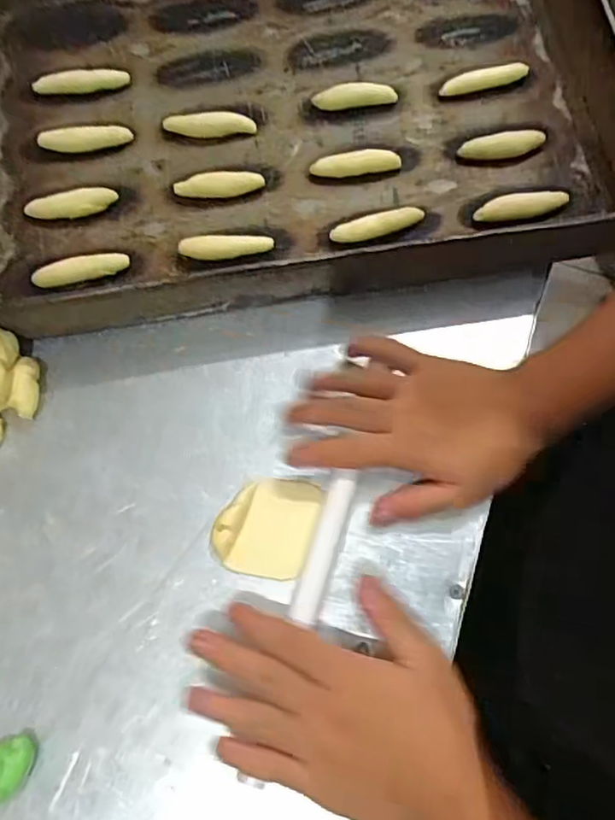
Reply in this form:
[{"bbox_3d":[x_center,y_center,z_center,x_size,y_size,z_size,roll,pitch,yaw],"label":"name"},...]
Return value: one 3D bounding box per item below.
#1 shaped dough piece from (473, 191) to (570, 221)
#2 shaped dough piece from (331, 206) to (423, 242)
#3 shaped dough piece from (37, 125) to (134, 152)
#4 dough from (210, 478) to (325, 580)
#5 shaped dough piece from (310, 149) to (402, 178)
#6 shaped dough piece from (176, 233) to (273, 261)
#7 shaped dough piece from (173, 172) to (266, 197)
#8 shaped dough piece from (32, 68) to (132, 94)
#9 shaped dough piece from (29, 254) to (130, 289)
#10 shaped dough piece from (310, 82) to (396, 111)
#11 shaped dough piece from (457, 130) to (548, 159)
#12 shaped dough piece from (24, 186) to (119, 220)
[{"bbox_3d":[0.164,-0.157,0.483,0.071,0.014,0.016,-12,71,-5],"label":"shaped dough piece"},{"bbox_3d":[0.054,-0.141,0.480,0.072,0.010,0.019,-14,71,-6],"label":"shaped dough piece"},{"bbox_3d":[-0.179,-0.219,0.507,0.073,0.009,0.021,-7,71,-3],"label":"shaped dough piece"},{"bbox_3d":[-0.027,0.074,0.411,0.061,0.014,0.065,17,71,5],"label":"dough"},{"bbox_3d":[0.038,-0.196,0.498,0.069,0.011,0.019,-7,71,-3],"label":"shaped dough piece"},{"bbox_3d":[-0.061,-0.124,0.474,0.069,0.012,0.020,-3,71,-2],"label":"shaped dough piece"},{"bbox_3d":[-0.069,-0.176,0.491,0.069,0.012,0.015,-2,71,-2],"label":"shaped dough piece"},{"bbox_3d":[-0.188,-0.275,0.525,0.077,0.011,0.021,-11,71,-5],"label":"shaped dough piece"},{"bbox_3d":[-0.169,-0.104,0.469,0.071,0.015,0.017,-13,71,-5],"label":"shaped dough piece"},{"bbox_3d":[0.039,-0.257,0.514,0.067,0.017,0.014,-4,71,-2],"label":"shaped dough piece"},{"bbox_3d":[0.154,-0.211,0.500,0.066,0.011,0.018,-8,71,-3],"label":"shaped dough piece"},{"bbox_3d":[-0.183,-0.160,0.485,0.070,0.013,0.017,-9,71,-4],"label":"shaped dough piece"}]

